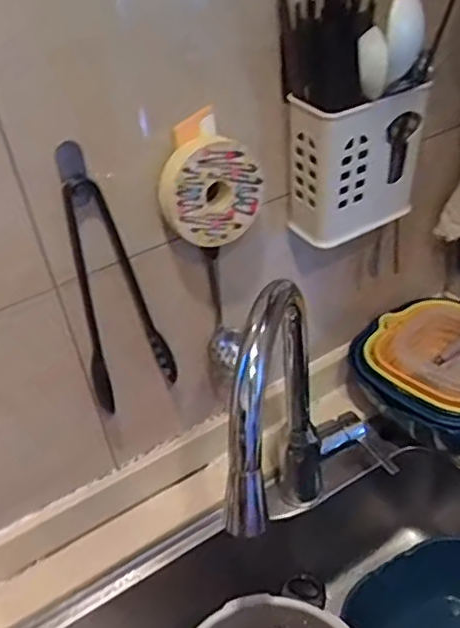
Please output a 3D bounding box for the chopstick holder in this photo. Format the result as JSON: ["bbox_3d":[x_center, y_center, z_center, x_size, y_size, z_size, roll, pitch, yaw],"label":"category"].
[{"bbox_3d":[0.141,-0.167,0.680,0.140,0.157,0.087,-31,43,-28],"label":"chopstick holder"}]

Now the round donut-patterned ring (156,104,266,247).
[{"bbox_3d":[-0.020,-0.132,0.619,0.101,0.120,0.037,-23,40,-20],"label":"round donut-patterned ring"}]

